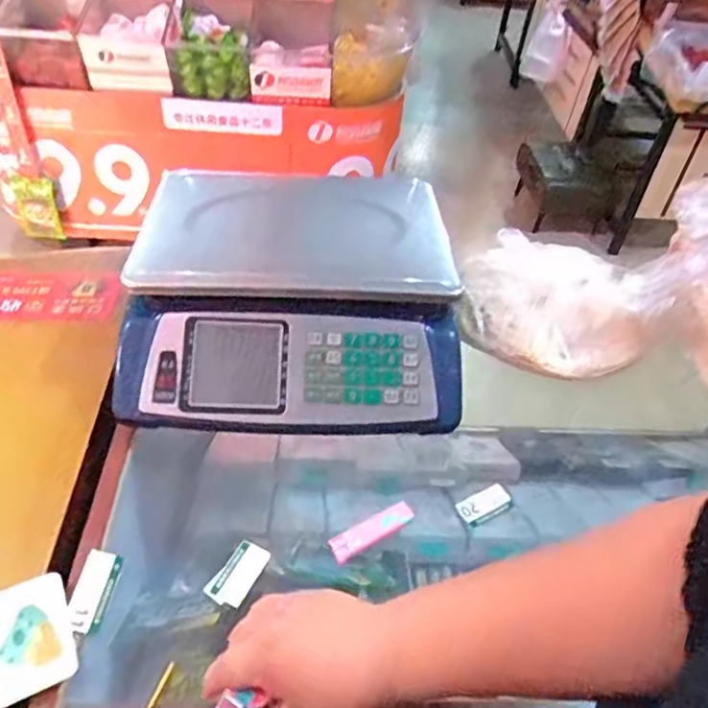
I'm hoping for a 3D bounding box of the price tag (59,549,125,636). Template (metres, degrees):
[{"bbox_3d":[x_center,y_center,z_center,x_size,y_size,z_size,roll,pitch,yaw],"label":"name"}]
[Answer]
[{"bbox_3d":[-0.214,0.194,0.508,0.030,0.009,0.067,5,44,-1],"label":"price tag"}]

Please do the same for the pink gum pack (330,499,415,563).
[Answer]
[{"bbox_3d":[0.017,0.160,0.563,0.080,0.014,0.023,-19,49,-24],"label":"pink gum pack"}]

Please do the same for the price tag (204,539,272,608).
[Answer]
[{"bbox_3d":[-0.100,0.189,0.536,0.033,0.007,0.057,21,43,15],"label":"price tag"}]

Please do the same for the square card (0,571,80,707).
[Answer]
[{"bbox_3d":[-0.248,0.214,0.470,0.059,0.008,0.086,-17,50,-23],"label":"square card"}]

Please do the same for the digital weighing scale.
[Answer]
[{"bbox_3d":[-0.062,-0.068,0.693,0.336,0.098,0.336,3,44,-3],"label":"digital weighing scale"}]

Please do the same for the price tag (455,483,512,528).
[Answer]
[{"bbox_3d":[0.129,0.146,0.605,0.055,0.007,0.030,-24,51,-27],"label":"price tag"}]

